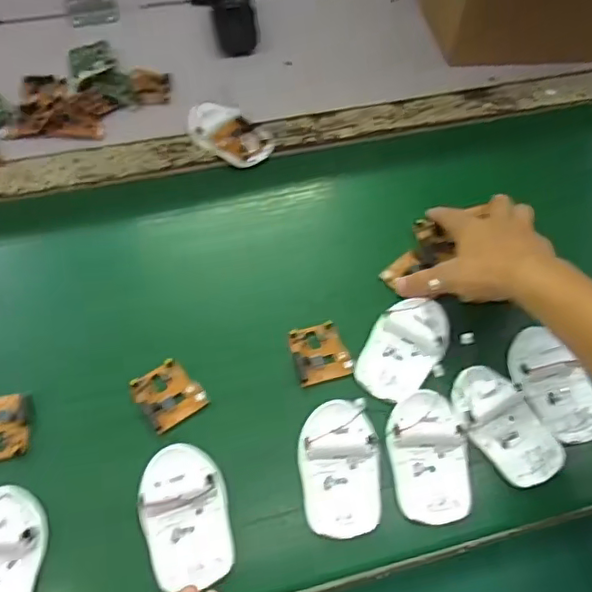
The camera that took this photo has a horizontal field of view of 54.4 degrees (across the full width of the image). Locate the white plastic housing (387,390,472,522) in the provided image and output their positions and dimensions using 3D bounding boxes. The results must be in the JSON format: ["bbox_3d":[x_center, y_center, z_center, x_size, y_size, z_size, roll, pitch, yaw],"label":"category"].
[{"bbox_3d":[0.102,0.119,0.437,0.058,0.015,0.096,-5,61,-5],"label":"white plastic housing"}]

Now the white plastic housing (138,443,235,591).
[{"bbox_3d":[-0.080,0.152,0.409,0.060,0.032,0.096,-9,61,-7],"label":"white plastic housing"}]

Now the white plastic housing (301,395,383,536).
[{"bbox_3d":[0.034,0.127,0.434,0.059,0.019,0.097,-6,61,-5],"label":"white plastic housing"}]

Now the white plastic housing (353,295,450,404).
[{"bbox_3d":[0.092,0.041,0.480,0.058,0.018,0.097,28,63,13],"label":"white plastic housing"}]

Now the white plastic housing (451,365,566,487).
[{"bbox_3d":[0.167,0.098,0.451,0.060,0.014,0.097,-29,65,-17],"label":"white plastic housing"}]

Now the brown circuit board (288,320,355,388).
[{"bbox_3d":[0.020,0.048,0.483,0.046,0.008,0.051,-13,62,-9],"label":"brown circuit board"}]

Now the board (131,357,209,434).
[{"bbox_3d":[-0.103,0.078,0.462,0.047,0.013,0.052,-33,67,-19],"label":"board"}]

